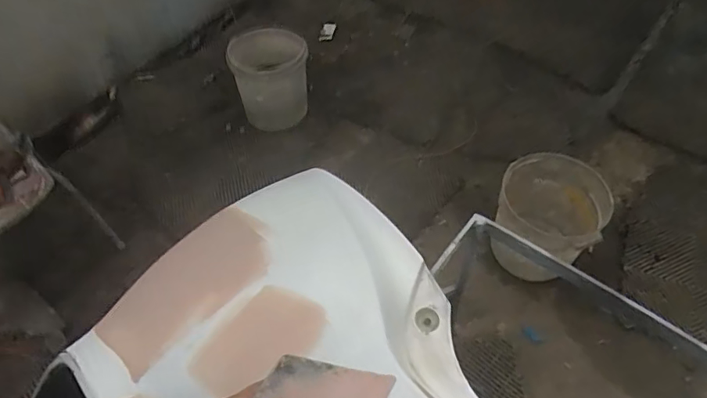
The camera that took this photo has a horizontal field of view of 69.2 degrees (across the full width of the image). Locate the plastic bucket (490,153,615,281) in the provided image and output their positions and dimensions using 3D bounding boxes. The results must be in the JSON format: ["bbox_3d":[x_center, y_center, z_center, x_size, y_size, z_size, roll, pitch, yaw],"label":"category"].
[{"bbox_3d":[0.617,0.073,1.640,0.301,0.295,0.323,-1,54,1],"label":"plastic bucket"}]

